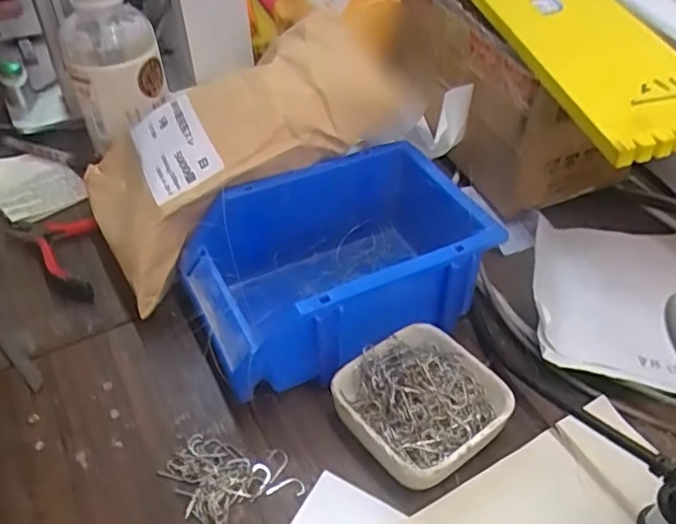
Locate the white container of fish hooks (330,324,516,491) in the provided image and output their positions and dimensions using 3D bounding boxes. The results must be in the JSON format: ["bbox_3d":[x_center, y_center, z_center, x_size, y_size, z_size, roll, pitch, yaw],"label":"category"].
[{"bbox_3d":[0.048,0.083,0.359,0.085,0.030,0.083,-27,49,-26],"label":"white container of fish hooks"}]

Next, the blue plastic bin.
[{"bbox_3d":[0.001,0.003,0.413,0.193,0.080,0.123,-19,46,-19],"label":"blue plastic bin"}]

